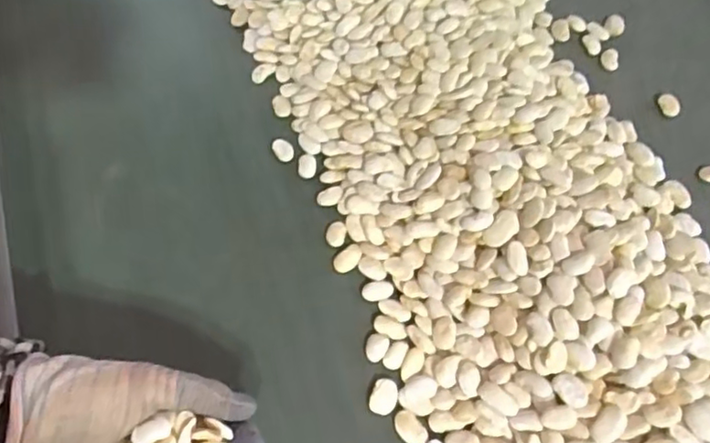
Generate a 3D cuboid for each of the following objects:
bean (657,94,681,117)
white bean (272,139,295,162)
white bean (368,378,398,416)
[{"bbox_3d":[0.278,-0.103,0.556,0.018,0.004,0.022,-17,64,-9],"label":"bean"},{"bbox_3d":[-0.061,-0.061,0.530,0.016,0.004,0.021,-25,66,-13],"label":"white bean"},{"bbox_3d":[0.020,0.121,0.436,0.018,0.004,0.025,18,64,8],"label":"white bean"}]

